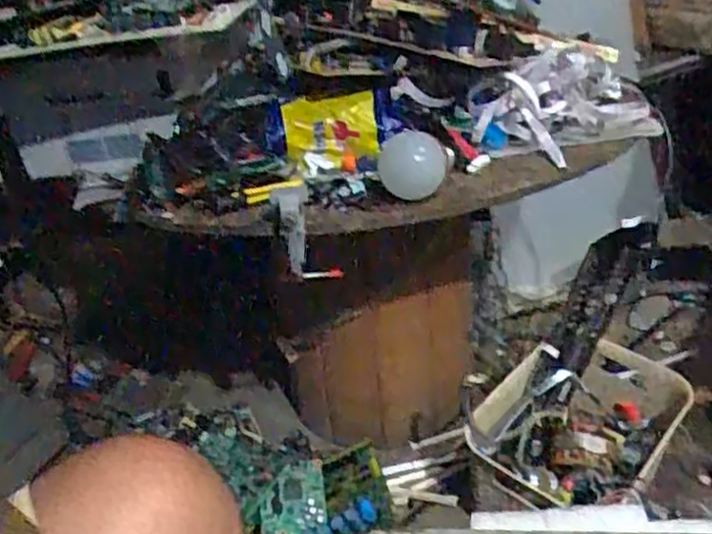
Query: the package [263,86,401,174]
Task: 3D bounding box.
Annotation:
[{"bbox_3d":[-0.022,-0.144,0.790,0.147,0.079,0.026,-9,12,-2],"label":"package"}]

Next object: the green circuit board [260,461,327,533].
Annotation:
[{"bbox_3d":[-0.081,0.297,0.942,0.083,0.013,0.084,-9,61,3],"label":"green circuit board"}]

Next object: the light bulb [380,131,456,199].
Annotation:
[{"bbox_3d":[0.058,-0.098,0.716,0.074,0.071,0.073,-5,26,6],"label":"light bulb"}]

